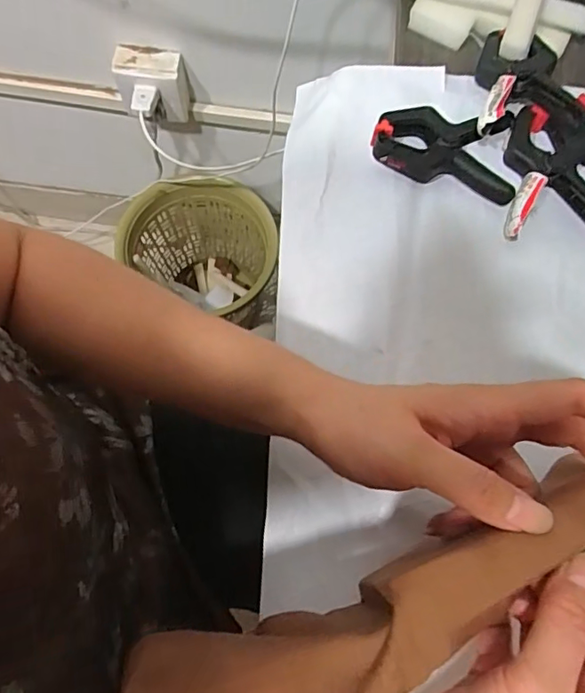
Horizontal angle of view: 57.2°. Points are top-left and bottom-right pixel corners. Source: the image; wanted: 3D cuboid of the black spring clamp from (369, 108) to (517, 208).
[{"bbox_3d":[0.113,-0.150,0.400,0.103,0.022,0.074,8,74,0],"label":"black spring clamp"}]

